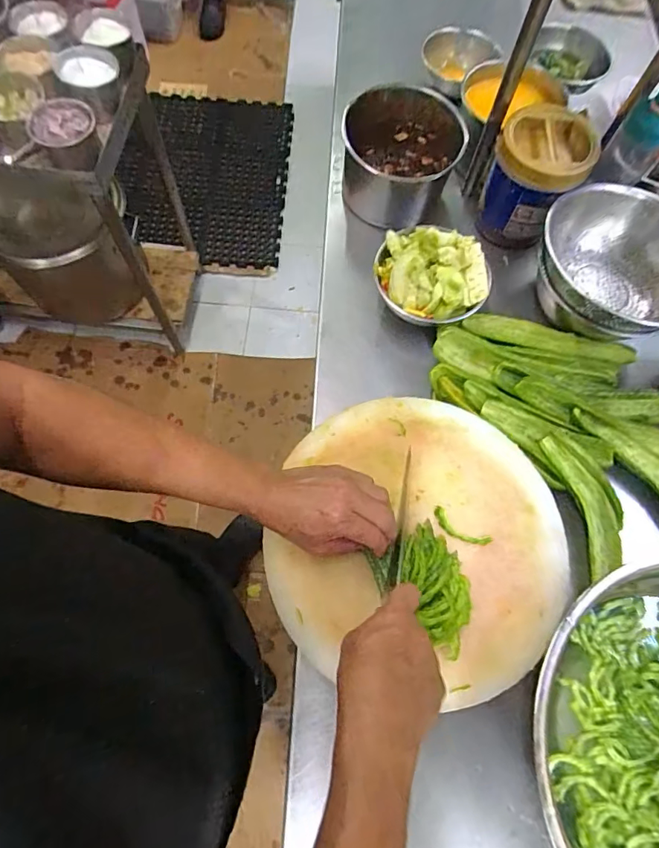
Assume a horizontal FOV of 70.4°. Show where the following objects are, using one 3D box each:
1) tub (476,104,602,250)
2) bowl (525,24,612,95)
[{"bbox_3d":[0.320,-0.389,0.748,0.134,0.156,0.135,1,70,-2],"label":"tub"},{"bbox_3d":[0.460,-0.698,0.906,0.134,0.062,0.118,5,70,-1],"label":"bowl"}]

